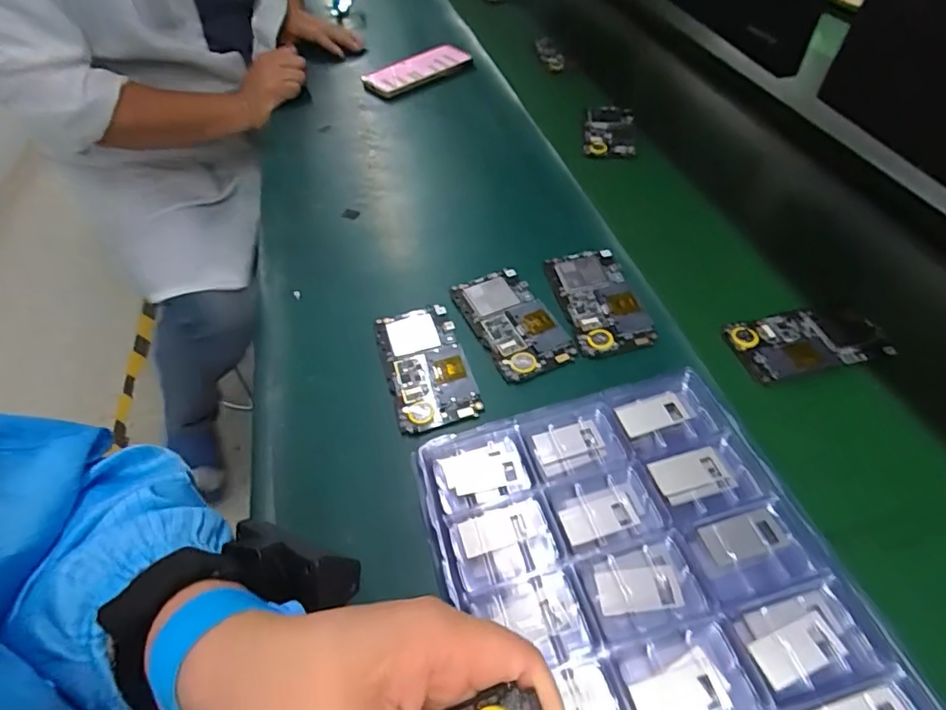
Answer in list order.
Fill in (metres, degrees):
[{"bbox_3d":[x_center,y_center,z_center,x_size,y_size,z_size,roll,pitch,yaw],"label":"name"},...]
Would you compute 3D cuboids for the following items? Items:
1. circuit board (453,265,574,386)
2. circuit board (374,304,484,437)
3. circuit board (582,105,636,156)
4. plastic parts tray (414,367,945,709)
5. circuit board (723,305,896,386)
[{"bbox_3d":[0.033,-0.031,0.478,0.067,0.004,0.121,-23,52,-13],"label":"circuit board"},{"bbox_3d":[-0.040,0.008,0.457,0.065,0.009,0.127,-16,50,-7],"label":"circuit board"},{"bbox_3d":[0.177,-0.291,0.709,0.062,0.019,0.127,4,51,10],"label":"circuit board"},{"bbox_3d":[0.111,0.184,0.261,0.216,0.033,0.388,-13,50,-4],"label":"plastic parts tray"},{"bbox_3d":[0.281,-0.012,0.457,0.120,0.011,0.061,-13,50,-5],"label":"circuit board"}]

